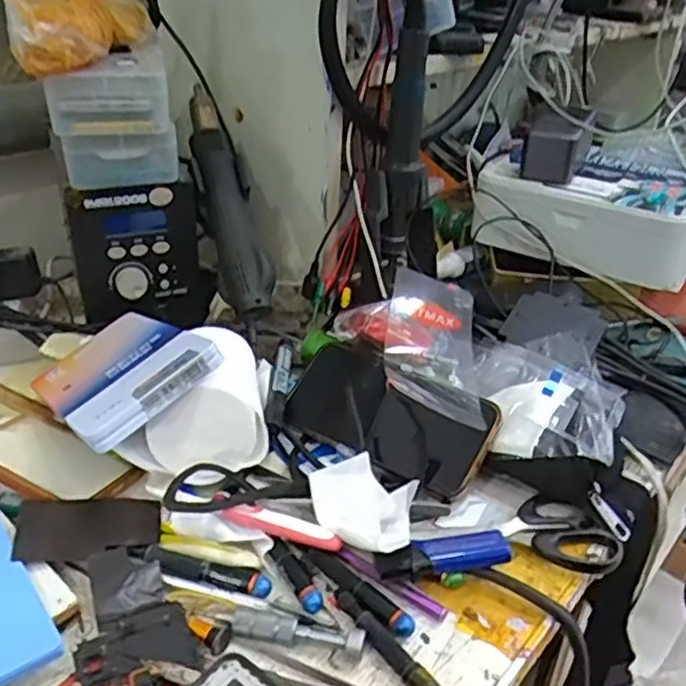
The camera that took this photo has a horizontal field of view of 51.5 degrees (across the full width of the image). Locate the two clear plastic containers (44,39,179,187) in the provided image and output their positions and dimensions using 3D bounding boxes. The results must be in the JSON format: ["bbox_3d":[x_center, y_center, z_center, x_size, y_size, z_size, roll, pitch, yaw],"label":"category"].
[{"bbox_3d":[-0.190,-0.188,0.589,0.095,0.094,0.098,-7,32,-17],"label":"two clear plastic containers"}]

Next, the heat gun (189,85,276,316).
[{"bbox_3d":[-0.107,-0.133,0.647,0.041,0.037,0.228,-10,70,-21],"label":"heat gun"}]

